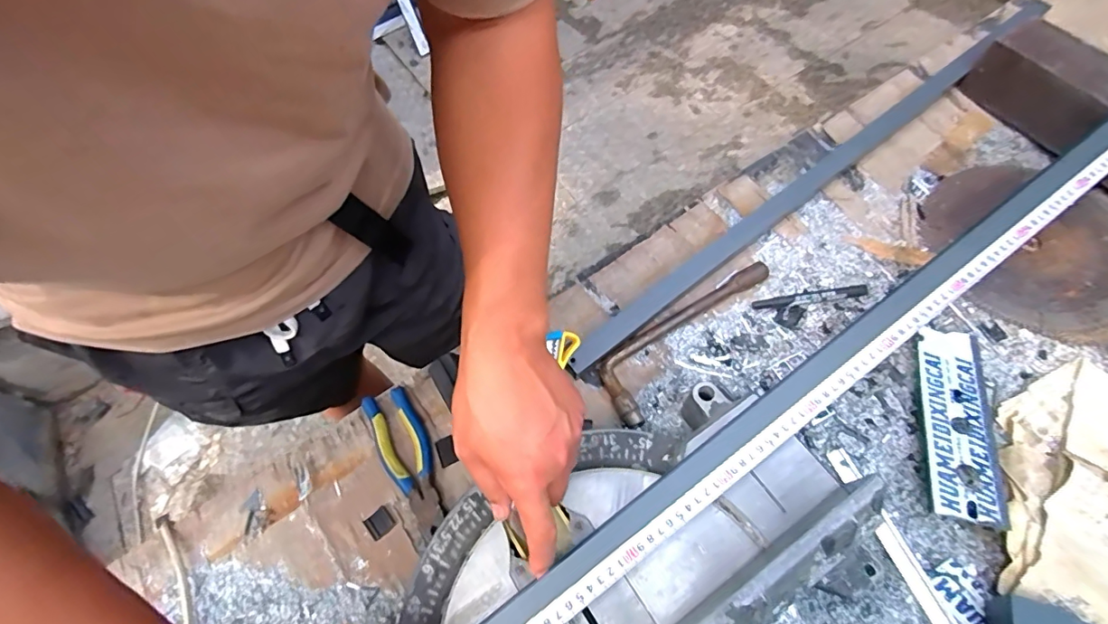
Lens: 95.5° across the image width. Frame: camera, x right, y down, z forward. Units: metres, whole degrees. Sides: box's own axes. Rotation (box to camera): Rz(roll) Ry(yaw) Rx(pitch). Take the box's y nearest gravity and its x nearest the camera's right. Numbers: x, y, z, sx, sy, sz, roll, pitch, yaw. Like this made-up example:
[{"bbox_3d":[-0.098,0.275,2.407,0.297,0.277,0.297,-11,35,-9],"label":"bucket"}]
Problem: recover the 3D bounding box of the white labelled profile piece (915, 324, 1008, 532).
[{"bbox_3d":[0.416,0.110,0.522,0.059,0.034,0.204,13,65,10],"label":"white labelled profile piece"}]

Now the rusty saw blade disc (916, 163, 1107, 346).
[{"bbox_3d":[0.597,-0.081,0.620,0.248,0.011,0.243,-1,63,3],"label":"rusty saw blade disc"}]

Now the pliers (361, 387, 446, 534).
[{"bbox_3d":[-0.157,0.156,0.545,0.049,0.018,0.158,-28,65,-10],"label":"pliers"}]

